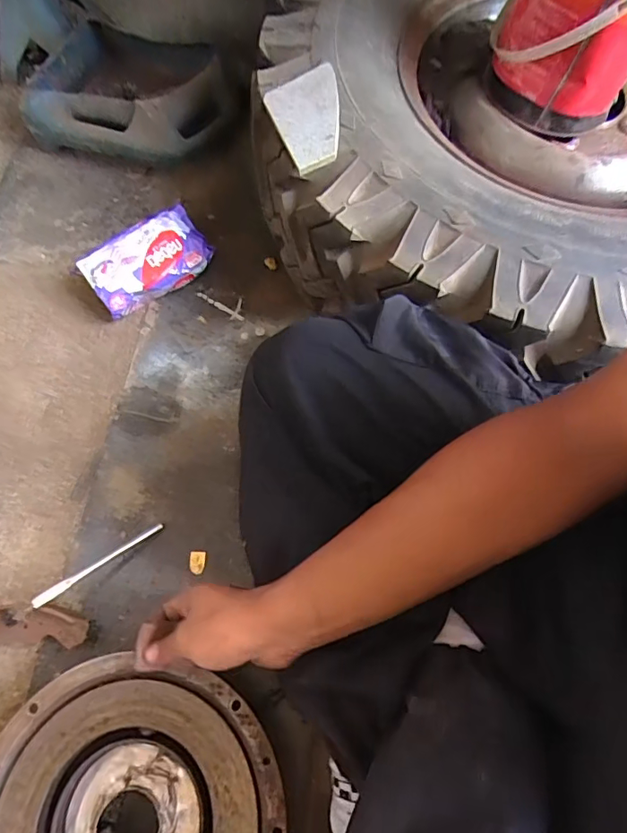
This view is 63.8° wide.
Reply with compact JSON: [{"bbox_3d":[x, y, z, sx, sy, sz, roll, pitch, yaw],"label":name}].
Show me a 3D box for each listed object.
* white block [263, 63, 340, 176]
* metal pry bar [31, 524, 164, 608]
[{"bbox_3d":[-0.007,-0.301,0.509,0.071,0.031,0.110,-8,66,-3],"label":"white block"},{"bbox_3d":[-0.227,0.157,0.539,0.142,0.010,0.012,-30,69,-28],"label":"metal pry bar"}]

